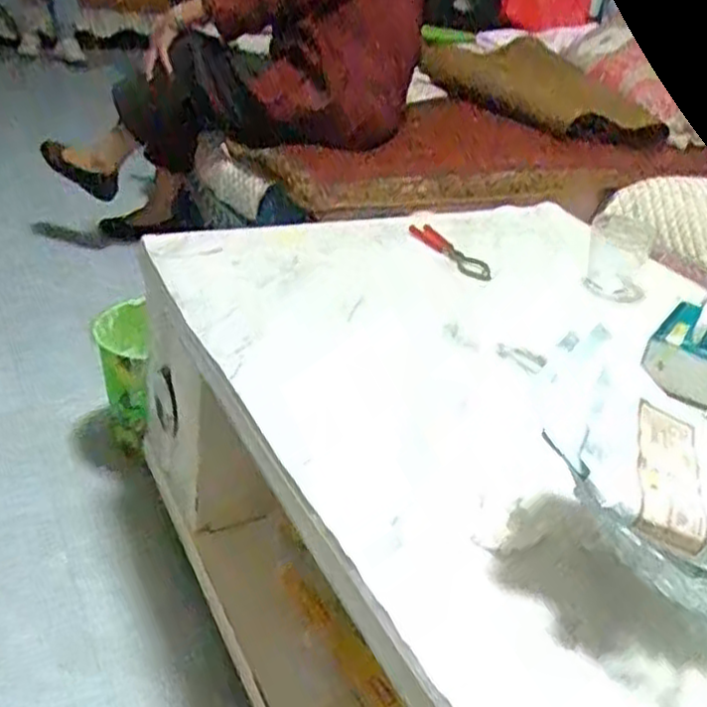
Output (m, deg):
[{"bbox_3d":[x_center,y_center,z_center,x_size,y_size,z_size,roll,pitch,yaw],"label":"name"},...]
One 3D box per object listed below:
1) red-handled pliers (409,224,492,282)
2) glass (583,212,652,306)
[{"bbox_3d":[0.140,-0.148,1.074,0.049,0.011,0.179,-8,32,-26],"label":"red-handled pliers"},{"bbox_3d":[0.367,-0.129,1.033,0.087,0.101,0.075,16,30,16],"label":"glass"}]

